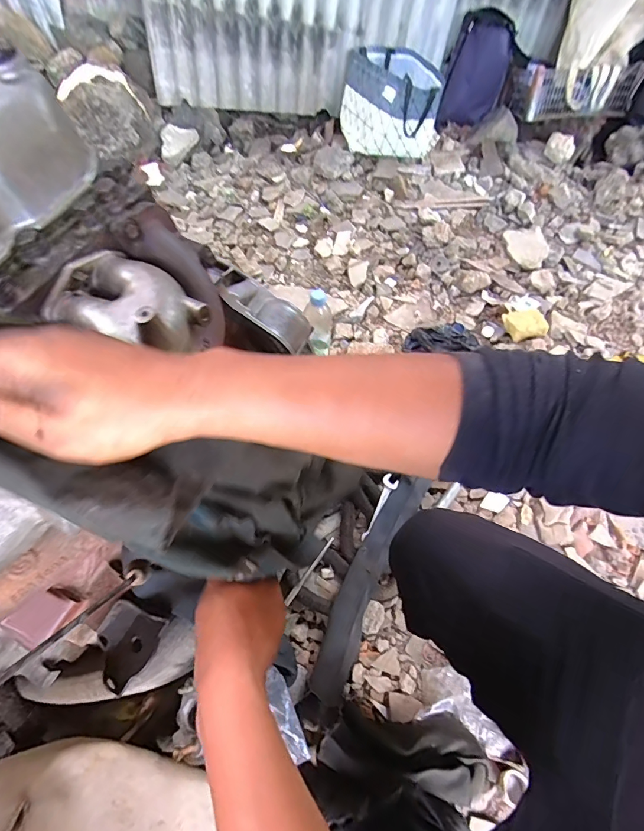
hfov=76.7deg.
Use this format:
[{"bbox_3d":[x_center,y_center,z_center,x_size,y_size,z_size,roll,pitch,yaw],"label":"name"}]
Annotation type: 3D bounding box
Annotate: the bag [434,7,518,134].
[{"bbox_3d":[0.551,-1.222,1.455,0.208,0.305,0.144,15,61,10],"label":"bag"}]

